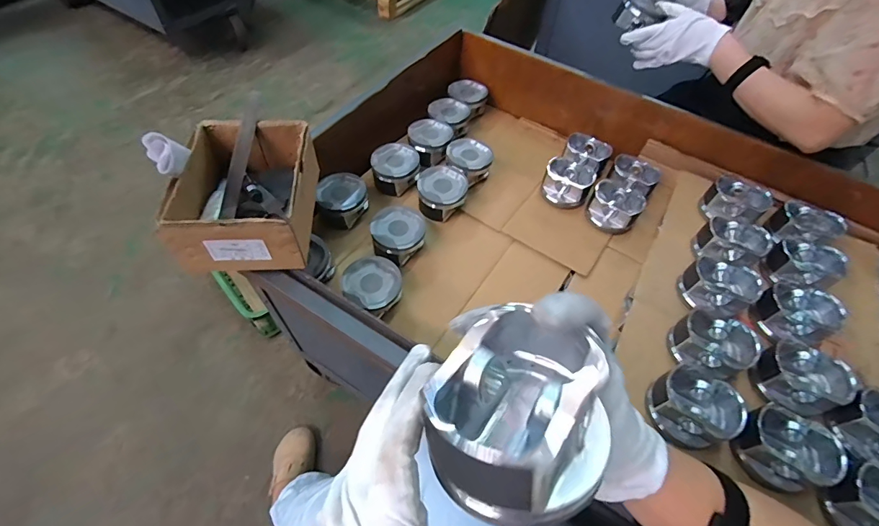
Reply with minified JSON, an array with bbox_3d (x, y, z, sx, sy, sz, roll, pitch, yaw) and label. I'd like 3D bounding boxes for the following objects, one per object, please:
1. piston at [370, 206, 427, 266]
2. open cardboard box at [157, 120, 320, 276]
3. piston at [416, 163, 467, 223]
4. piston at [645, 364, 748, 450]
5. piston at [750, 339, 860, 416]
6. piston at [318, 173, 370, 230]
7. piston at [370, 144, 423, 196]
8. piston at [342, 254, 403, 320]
[{"bbox_3d":[-0.074,-0.050,0.717,0.094,0.047,0.093,2,57,-3],"label":"piston"},{"bbox_3d":[-0.245,-0.093,0.542,0.146,0.090,0.192,-2,57,-5],"label":"open cardboard box"},{"bbox_3d":[0.004,-0.132,0.767,0.088,0.054,0.089,2,57,-3],"label":"piston"},{"bbox_3d":[0.323,0.178,0.522,0.105,0.058,0.093,-18,60,-15],"label":"piston"},{"bbox_3d":[0.483,0.151,0.550,0.088,0.050,0.093,-22,61,-17],"label":"piston"},{"bbox_3d":[-0.174,-0.113,0.748,0.088,0.049,0.090,-9,58,-10],"label":"piston"},{"bbox_3d":[-0.082,-0.182,0.798,0.087,0.056,0.091,33,60,17],"label":"piston"},{"bbox_3d":[-0.106,0.038,0.653,0.087,0.046,0.088,2,57,-3],"label":"piston"}]

